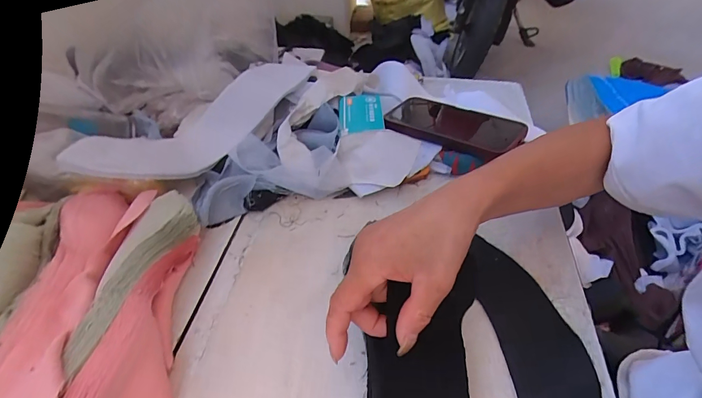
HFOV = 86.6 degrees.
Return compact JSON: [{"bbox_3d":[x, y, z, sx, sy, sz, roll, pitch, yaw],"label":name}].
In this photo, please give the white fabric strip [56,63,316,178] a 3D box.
[{"bbox_3d":[-0.168,-0.095,0.458,0.065,0.072,0.309,26,51,24],"label":"white fabric strip"}]

